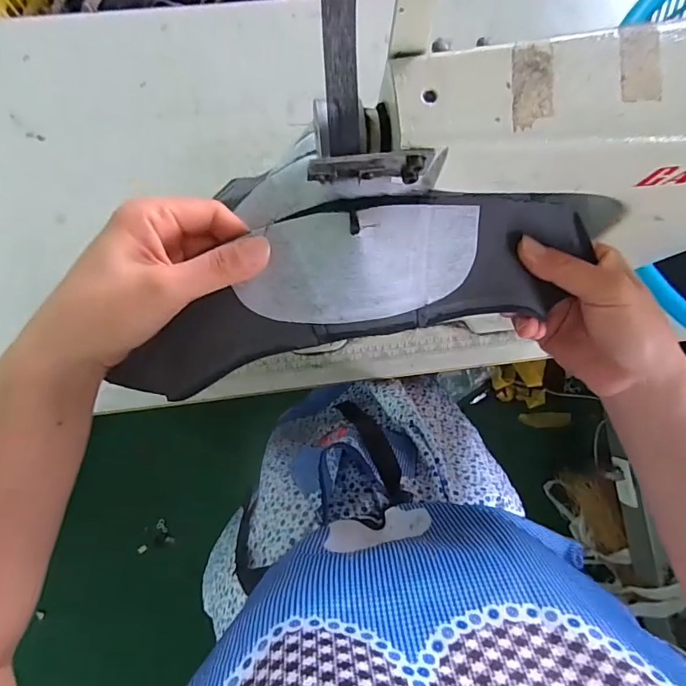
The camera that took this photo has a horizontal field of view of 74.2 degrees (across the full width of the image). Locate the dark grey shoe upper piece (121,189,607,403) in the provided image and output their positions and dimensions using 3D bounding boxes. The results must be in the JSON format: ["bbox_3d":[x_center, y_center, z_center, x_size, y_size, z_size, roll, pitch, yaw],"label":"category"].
[{"bbox_3d":[0.007,-0.034,0.263,0.294,0.055,0.088,-18,86,-3],"label":"dark grey shoe upper piece"}]

